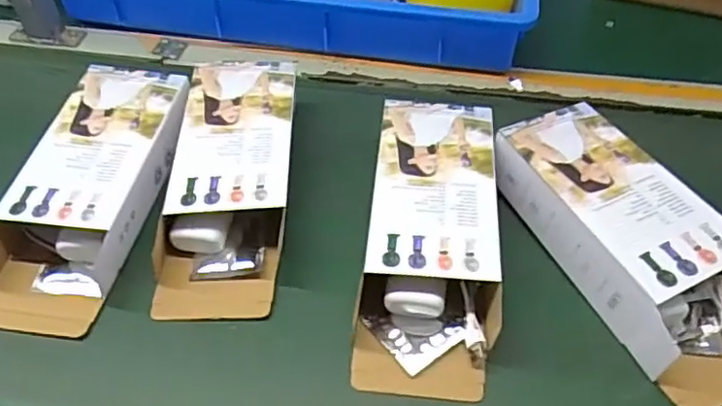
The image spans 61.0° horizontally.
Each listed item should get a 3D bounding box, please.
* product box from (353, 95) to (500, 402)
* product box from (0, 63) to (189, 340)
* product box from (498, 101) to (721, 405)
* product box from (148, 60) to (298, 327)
[{"bbox_3d":[0.058,0.022,0.490,0.100,0.049,0.254,3,51,8],"label":"product box"},{"bbox_3d":[-0.227,-0.024,0.532,0.107,0.054,0.232,7,51,11],"label":"product box"},{"bbox_3d":[0.215,0.024,0.478,0.109,0.049,0.250,-22,52,-13],"label":"product box"},{"bbox_3d":[-0.109,-0.023,0.536,0.112,0.058,0.254,-1,50,5],"label":"product box"}]

